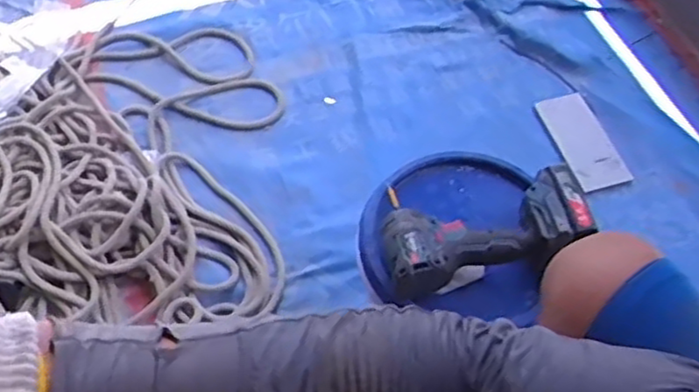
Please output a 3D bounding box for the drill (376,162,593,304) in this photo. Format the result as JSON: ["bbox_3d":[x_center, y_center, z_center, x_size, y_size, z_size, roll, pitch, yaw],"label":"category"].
[{"bbox_3d":[0.148,0.025,0.801,0.231,0.063,0.140,-16,59,8],"label":"drill"}]

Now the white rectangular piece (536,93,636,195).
[{"bbox_3d":[0.400,-0.094,1.195,0.084,0.015,0.180,-25,79,0],"label":"white rectangular piece"}]

